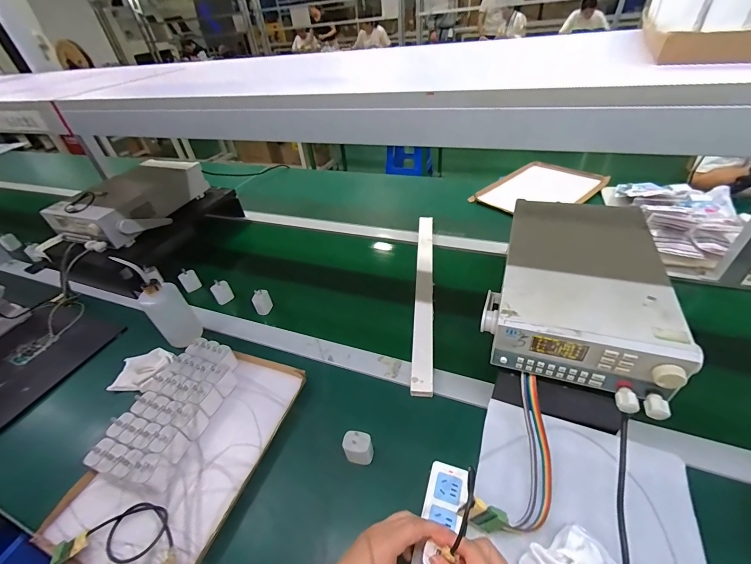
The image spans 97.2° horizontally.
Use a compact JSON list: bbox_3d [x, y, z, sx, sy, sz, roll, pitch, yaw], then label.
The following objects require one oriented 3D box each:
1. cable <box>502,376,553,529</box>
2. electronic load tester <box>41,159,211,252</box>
[{"bbox_3d":[0.214,0.233,0.465,0.058,0.024,0.199,2,75,11],"label":"cable"},{"bbox_3d":[-0.662,-0.232,0.928,0.209,0.100,0.366,14,45,23],"label":"electronic load tester"}]

